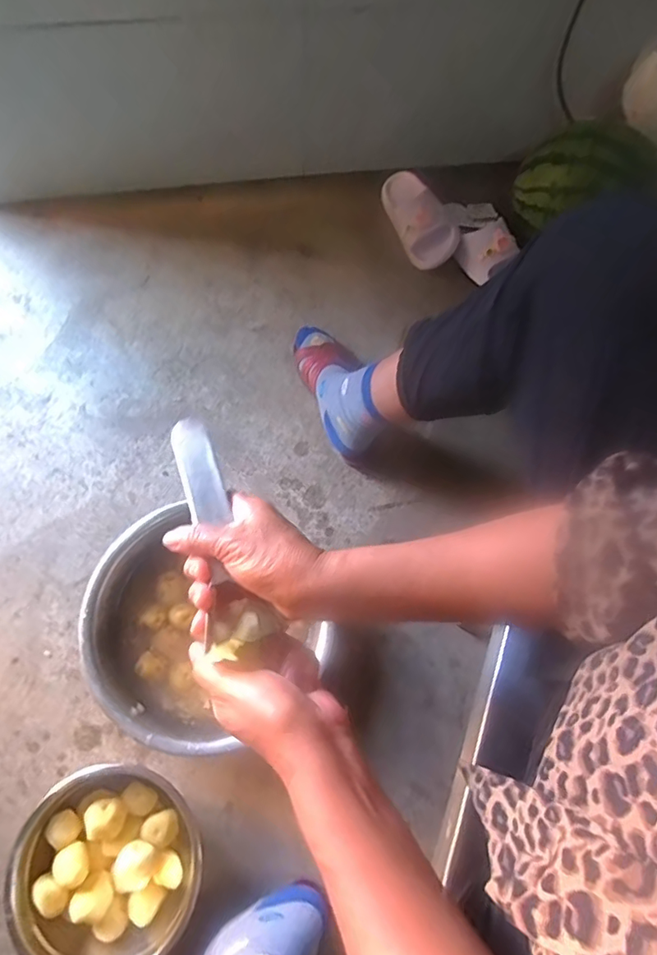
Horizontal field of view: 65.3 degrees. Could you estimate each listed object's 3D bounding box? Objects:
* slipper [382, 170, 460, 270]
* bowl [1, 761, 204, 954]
[{"bbox_3d":[0.151,-0.464,0.907,0.081,0.062,0.187,-28,73,-12],"label":"slipper"},{"bbox_3d":[-0.240,0.418,0.561,0.181,0.078,0.186,1,70,-2],"label":"bowl"}]

